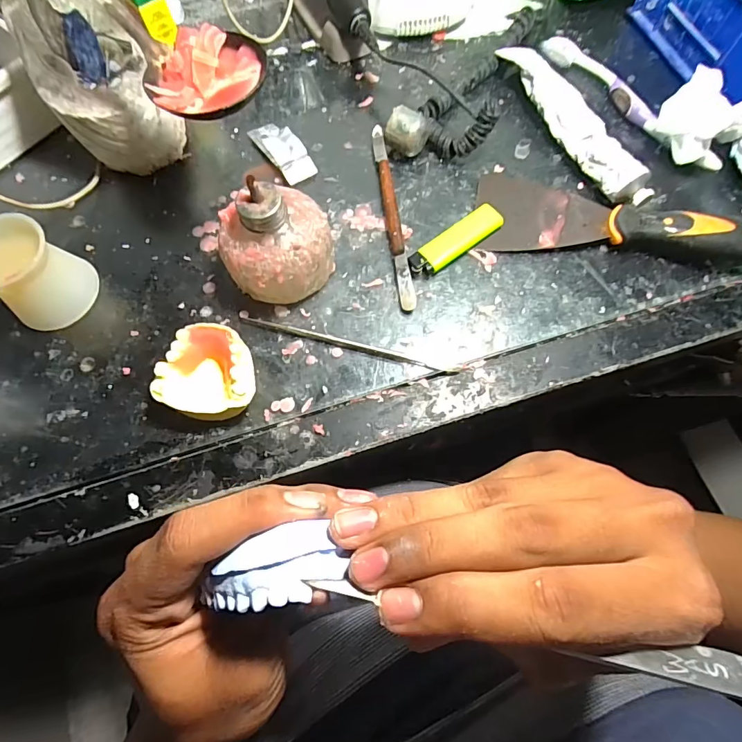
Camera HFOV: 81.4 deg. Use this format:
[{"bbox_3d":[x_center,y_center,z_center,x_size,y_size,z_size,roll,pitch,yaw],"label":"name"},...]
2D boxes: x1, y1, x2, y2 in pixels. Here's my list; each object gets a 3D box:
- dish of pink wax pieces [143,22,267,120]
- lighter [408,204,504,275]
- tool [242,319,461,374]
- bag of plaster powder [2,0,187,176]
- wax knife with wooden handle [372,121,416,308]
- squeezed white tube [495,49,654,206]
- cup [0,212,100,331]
[{"bbox_3d":[-0.097,-0.176,0.252,0.068,0.014,0.057,-36,74,-11],"label":"dish of pink wax pieces"},{"bbox_3d":[0.063,-0.097,0.325,0.077,0.013,0.022,-35,74,-11],"label":"lighter"},{"bbox_3d":[-0.016,-0.019,0.305,0.157,0.004,0.004,15,72,6],"label":"tool"},{"bbox_3d":[-0.199,-0.210,0.326,0.080,0.105,0.082,-36,74,-11],"label":"bag of plaster powder"},{"bbox_3d":[0.016,-0.124,0.336,0.011,0.012,0.168,-8,71,-2],"label":"wax knife with wooden handle"},{"bbox_3d":[0.165,-0.202,0.354,0.037,0.027,0.180,-27,73,-8],"label":"squeezed white tube"},{"bbox_3d":[-0.233,-0.066,0.299,0.056,0.055,0.056,0,71,1],"label":"cup"}]

